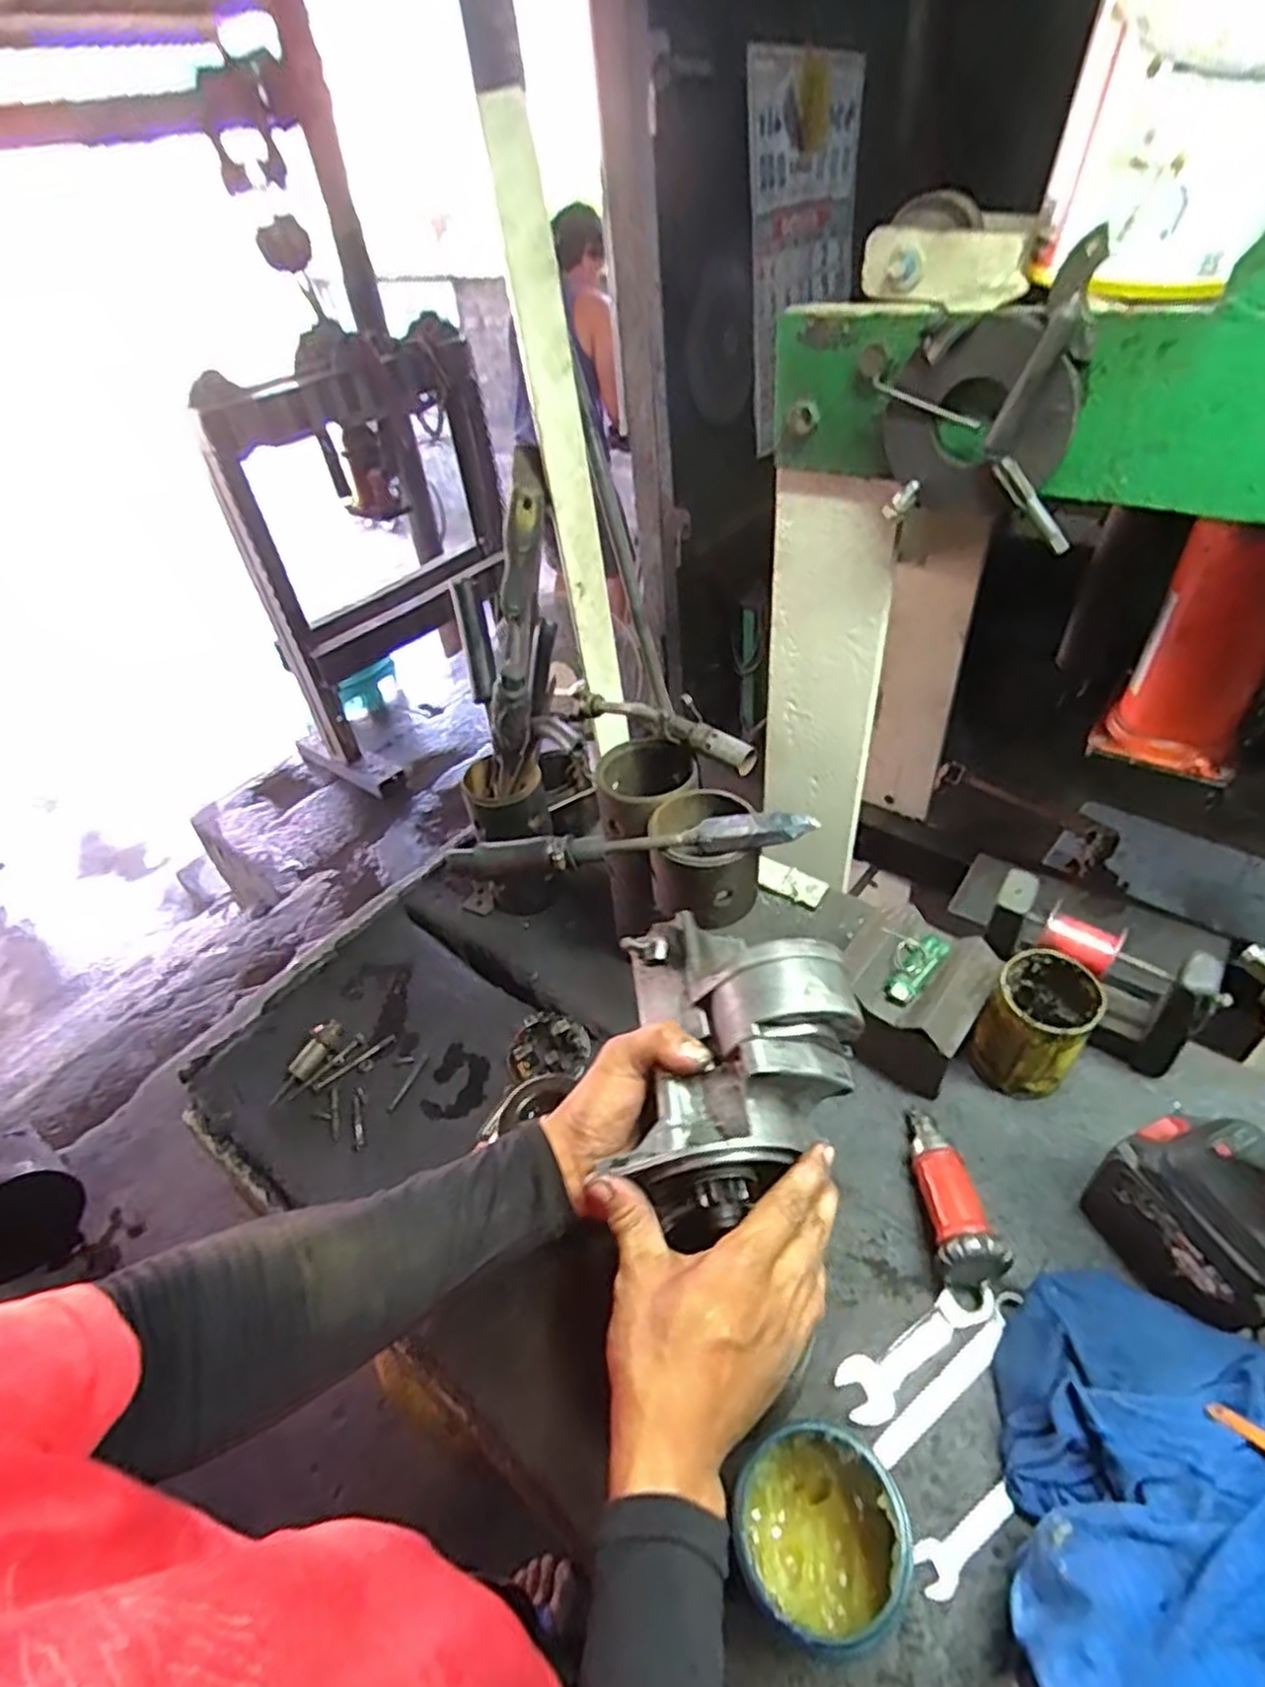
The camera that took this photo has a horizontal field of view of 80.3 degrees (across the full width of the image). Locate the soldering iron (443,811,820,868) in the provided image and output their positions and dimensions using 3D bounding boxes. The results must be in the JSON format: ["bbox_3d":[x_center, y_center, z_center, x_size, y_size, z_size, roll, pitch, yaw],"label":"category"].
[{"bbox_3d":[-0.006,-0.001,0.573,0.279,0.034,0.026,-3,43,5],"label":"soldering iron"}]

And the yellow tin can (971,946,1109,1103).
[{"bbox_3d":[0.334,0.152,0.624,0.075,0.114,0.089,24,51,30],"label":"yellow tin can"}]

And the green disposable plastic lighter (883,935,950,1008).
[{"bbox_3d":[0.244,0.108,0.646,0.028,0.011,0.079,29,54,33],"label":"green disposable plastic lighter"}]

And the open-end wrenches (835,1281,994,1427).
[{"bbox_3d":[0.200,0.349,0.517,0.130,0.009,0.036,-23,45,-16],"label":"open-end wrenches"}]

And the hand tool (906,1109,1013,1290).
[{"bbox_3d":[0.238,0.258,0.573,0.050,0.052,0.136,-6,43,2],"label":"hand tool"}]

